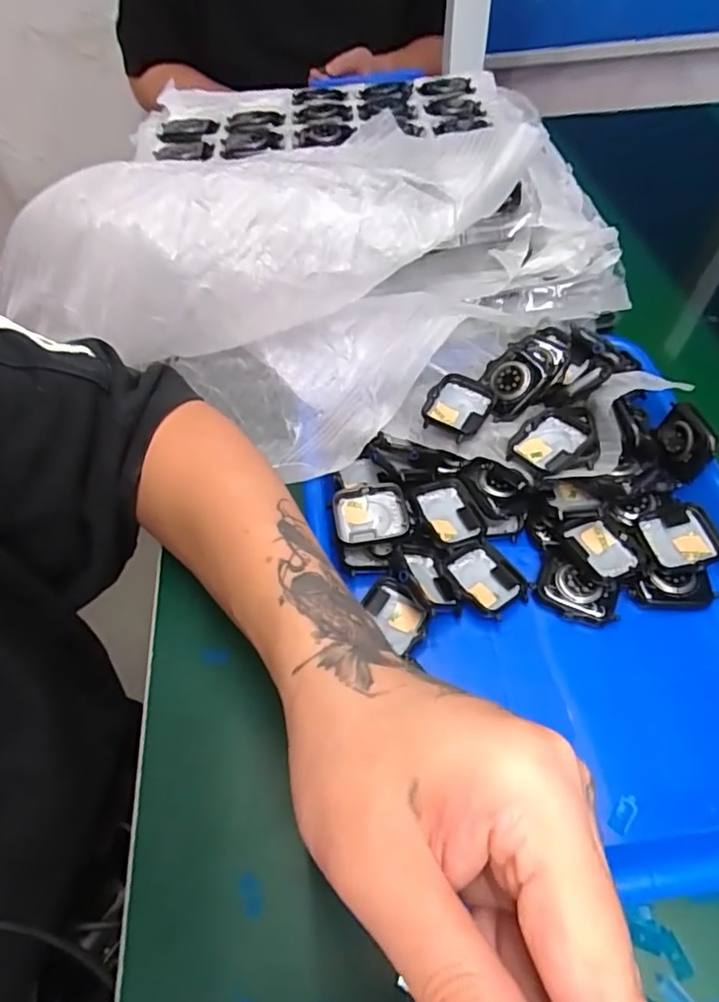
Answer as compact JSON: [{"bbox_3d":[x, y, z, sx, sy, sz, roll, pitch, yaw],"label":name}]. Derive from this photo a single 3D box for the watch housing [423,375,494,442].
[{"bbox_3d":[0.060,-0.057,0.358,0.037,0.014,0.045,21,57,18],"label":"watch housing"}]

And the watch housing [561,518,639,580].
[{"bbox_3d":[0.139,0.028,0.329,0.032,0.010,0.042,-18,54,-10],"label":"watch housing"}]

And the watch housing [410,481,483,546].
[{"bbox_3d":[0.053,0.008,0.342,0.036,0.014,0.042,-22,55,-13],"label":"watch housing"}]

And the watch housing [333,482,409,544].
[{"bbox_3d":[0.007,0.009,0.340,0.043,0.012,0.036,-11,64,-3],"label":"watch housing"}]

